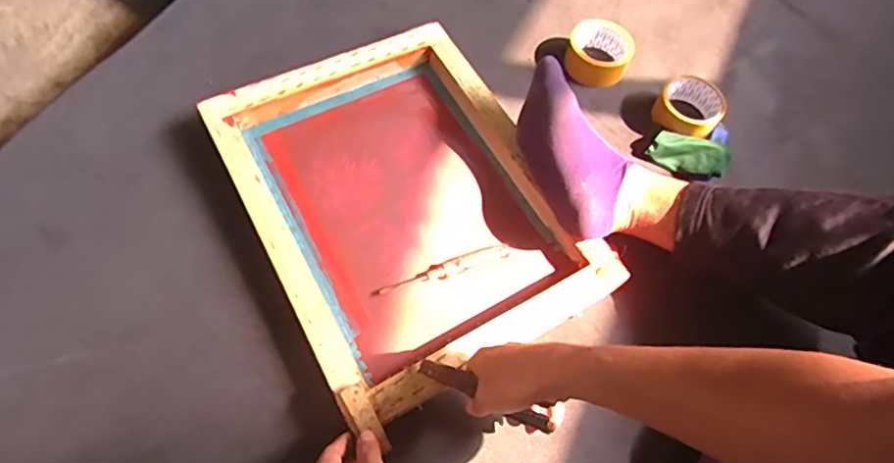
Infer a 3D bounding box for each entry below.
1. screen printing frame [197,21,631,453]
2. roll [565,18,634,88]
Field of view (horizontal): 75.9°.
[{"bbox_3d":[-0.052,-0.042,0.720,0.348,0.056,0.452,-27,70,-13],"label":"screen printing frame"},{"bbox_3d":[0.230,-0.274,0.866,0.090,0.054,0.090,2,62,-4],"label":"roll"}]

